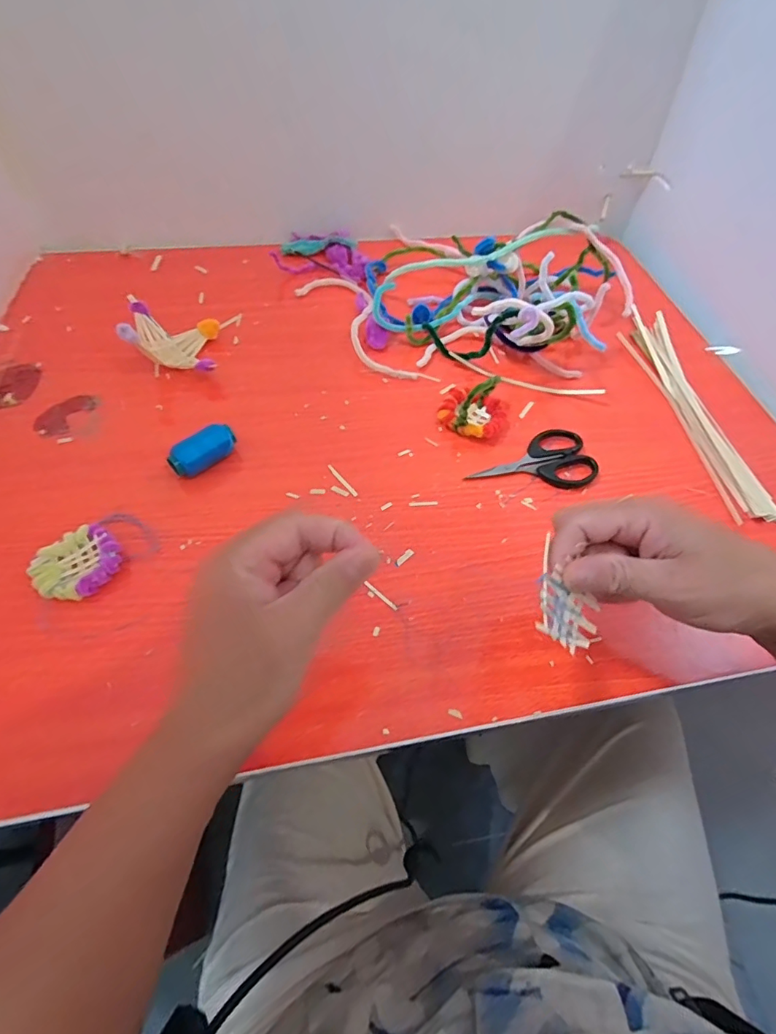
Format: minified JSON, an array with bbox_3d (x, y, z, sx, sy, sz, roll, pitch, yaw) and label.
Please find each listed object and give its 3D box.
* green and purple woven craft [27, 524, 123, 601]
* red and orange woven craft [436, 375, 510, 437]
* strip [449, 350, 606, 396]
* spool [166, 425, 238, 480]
[{"bbox_3d":[-0.220,0.036,0.350,0.055,0.018,0.049,-33,64,-23],"label":"green and purple woven craft"},{"bbox_3d":[0.079,-0.102,0.442,0.058,0.042,0.054,22,58,10],"label":"red and orange woven craft"},{"bbox_3d":[0.135,-0.136,0.490,0.153,0.021,0.012,18,65,11],"label":"strip"},{"bbox_3d":[-0.151,-0.053,0.405,0.023,0.028,0.053,40,63,21],"label":"spool"}]

